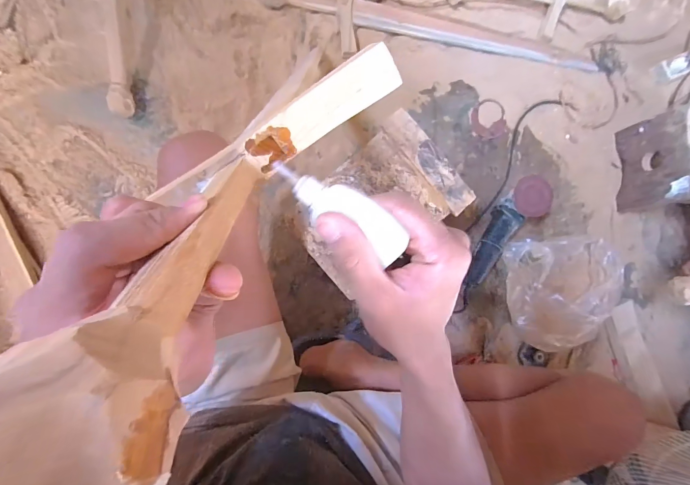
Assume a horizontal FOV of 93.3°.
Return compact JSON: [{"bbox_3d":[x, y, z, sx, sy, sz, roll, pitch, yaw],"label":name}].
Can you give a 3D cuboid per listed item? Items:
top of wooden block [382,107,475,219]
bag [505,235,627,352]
[{"bbox_3d":[0.170,-0.161,0.651,0.060,0.014,0.234,-42,94,-8],"label":"top of wooden block"},{"bbox_3d":[0.554,0.123,0.806,0.259,0.106,0.264,-6,88,-8],"label":"bag"}]

